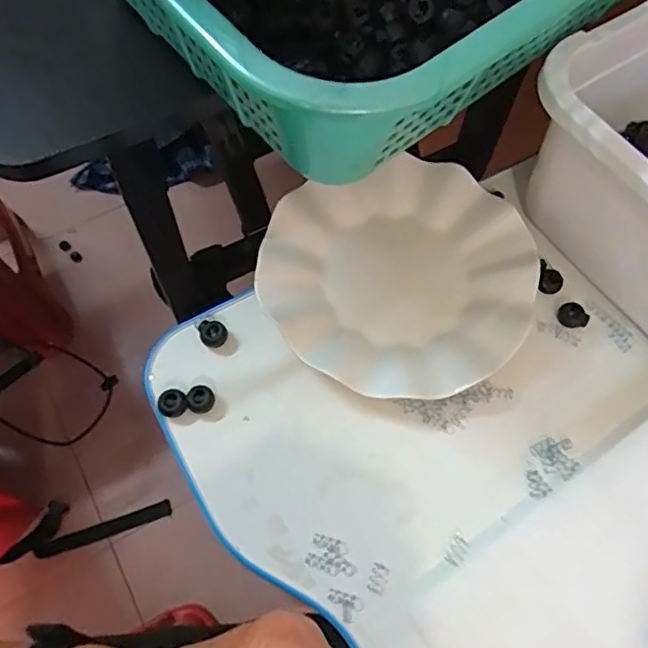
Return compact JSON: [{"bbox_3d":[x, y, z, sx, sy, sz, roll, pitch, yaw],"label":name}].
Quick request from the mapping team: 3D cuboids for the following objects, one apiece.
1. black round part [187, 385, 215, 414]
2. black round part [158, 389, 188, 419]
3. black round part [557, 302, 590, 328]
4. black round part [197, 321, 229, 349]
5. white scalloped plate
[{"bbox_3d":[-0.078,0.048,0.375,0.017,0.011,0.016,0,68,1],"label":"black round part"},{"bbox_3d":[-0.095,0.050,0.373,0.017,0.010,0.016,0,68,1],"label":"black round part"},{"bbox_3d":[0.172,-0.006,0.407,0.018,0.010,0.016,2,68,2],"label":"black round part"},{"bbox_3d":[-0.074,0.006,0.391,0.019,0.012,0.017,41,74,15],"label":"black round part"},{"bbox_3d":[0.052,-0.034,0.404,0.181,0.025,0.171,0,68,1],"label":"white scalloped plate"}]

